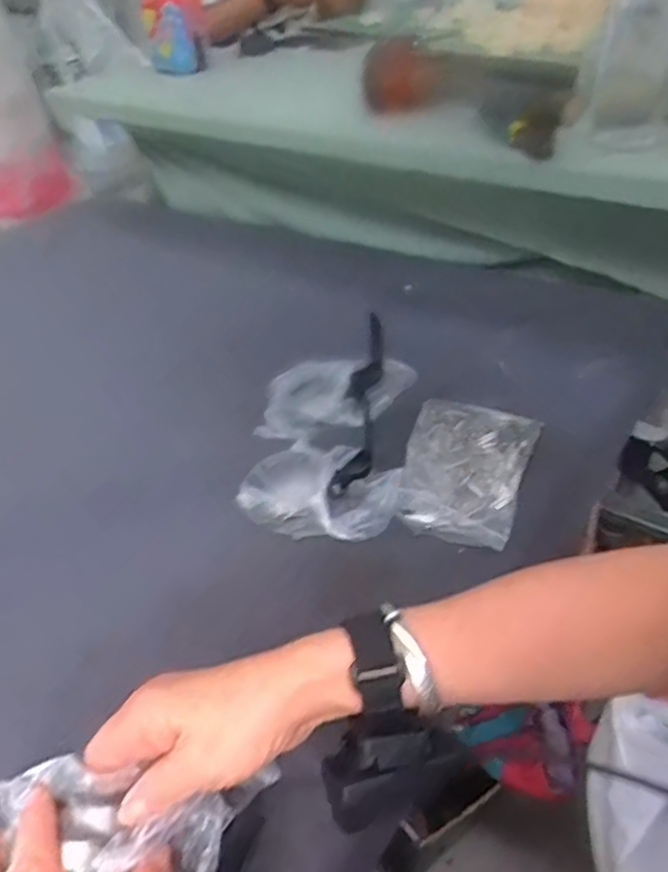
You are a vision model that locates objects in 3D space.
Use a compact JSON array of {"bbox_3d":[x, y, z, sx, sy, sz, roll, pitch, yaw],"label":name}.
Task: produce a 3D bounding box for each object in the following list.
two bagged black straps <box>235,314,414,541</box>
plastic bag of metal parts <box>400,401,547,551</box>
[{"bbox_3d":[-0.004,-0.008,0.624,0.131,0.059,0.216,1,38,9],"label":"two bagged black straps"},{"bbox_3d":[0.109,0.025,0.594,0.101,0.027,0.144,11,41,20],"label":"plastic bag of metal parts"}]

